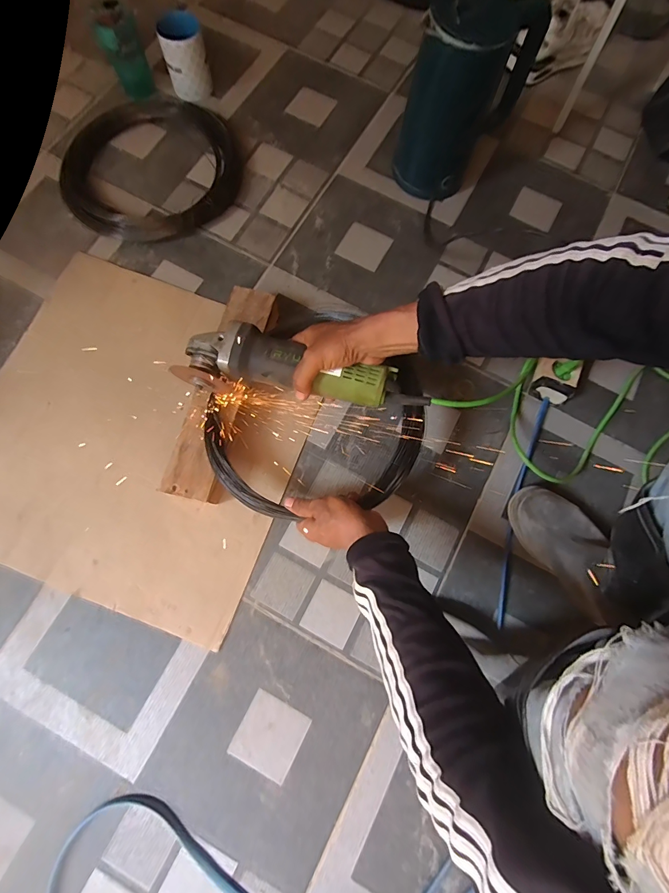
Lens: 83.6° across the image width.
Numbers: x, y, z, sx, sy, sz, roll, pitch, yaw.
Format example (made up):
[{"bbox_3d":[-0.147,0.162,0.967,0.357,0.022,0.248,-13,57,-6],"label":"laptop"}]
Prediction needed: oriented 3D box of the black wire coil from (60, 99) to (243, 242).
[{"bbox_3d":[-0.346,-0.515,0.700,0.322,0.042,0.284,-2,76,-3],"label":"black wire coil"}]

